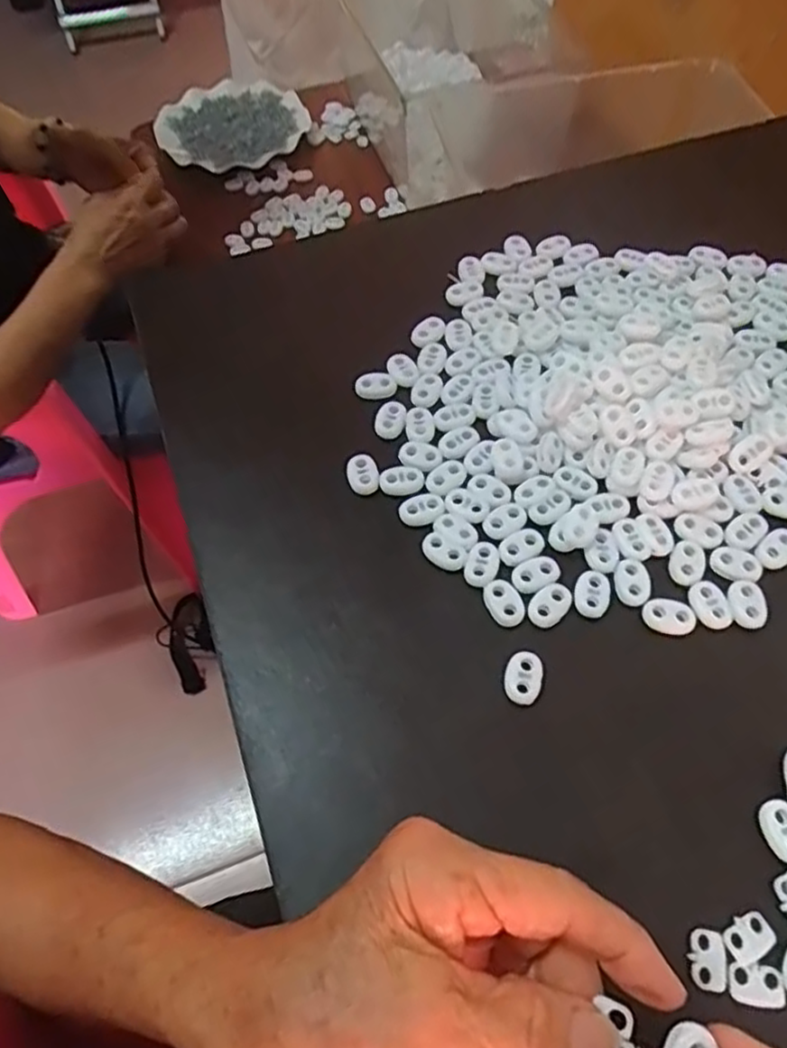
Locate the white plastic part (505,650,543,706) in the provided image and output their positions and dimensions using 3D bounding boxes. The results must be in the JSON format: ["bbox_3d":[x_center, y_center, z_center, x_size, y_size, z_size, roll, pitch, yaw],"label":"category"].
[{"bbox_3d":[0.056,0.066,0.299,0.015,0.004,0.023,13,60,9],"label":"white plastic part"}]

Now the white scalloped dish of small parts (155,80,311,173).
[{"bbox_3d":[-0.212,-0.506,0.888,0.207,0.042,0.170,37,67,21],"label":"white scalloped dish of small parts"}]

